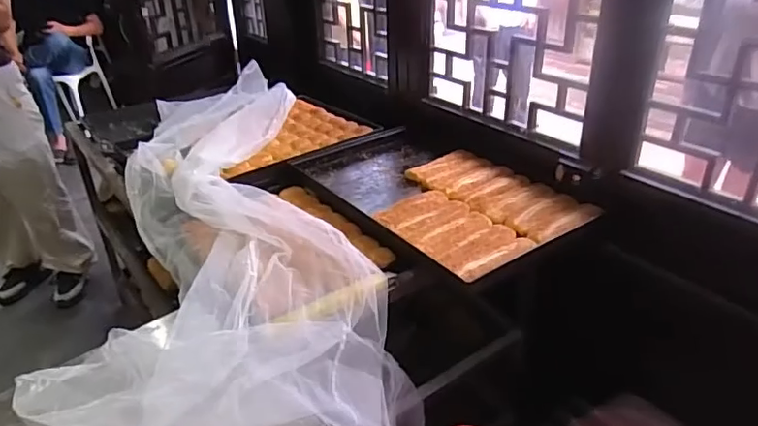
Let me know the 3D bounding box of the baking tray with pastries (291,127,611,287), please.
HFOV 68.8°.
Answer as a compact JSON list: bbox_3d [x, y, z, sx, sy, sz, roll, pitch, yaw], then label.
[{"bbox_3d":[0.114,-0.053,1.238,0.378,0.038,0.628,-20,34,-30],"label":"baking tray with pastries"}]

